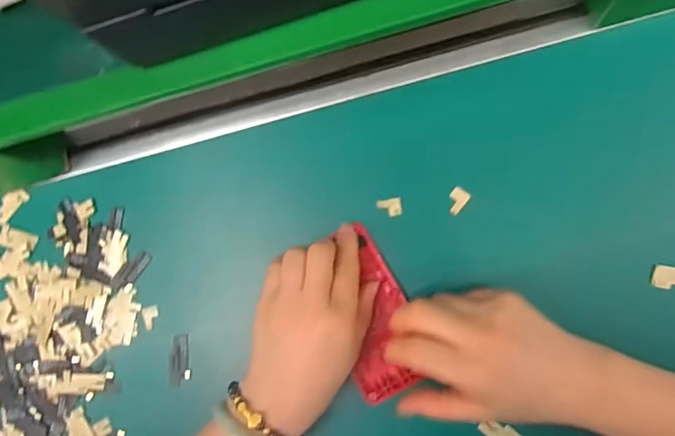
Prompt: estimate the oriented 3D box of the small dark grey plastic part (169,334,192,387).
[{"bbox_3d":[-0.126,0.114,0.409,0.017,0.005,0.040,-2,81,-4],"label":"small dark grey plastic part"}]

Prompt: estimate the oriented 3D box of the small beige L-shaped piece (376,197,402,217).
[{"bbox_3d":[0.040,-0.008,0.386,0.018,0.006,0.014,-9,85,8],"label":"small beige L-shaped piece"}]

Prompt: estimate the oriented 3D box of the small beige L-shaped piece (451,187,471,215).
[{"bbox_3d":[0.089,-0.013,0.381,0.012,0.005,0.020,37,92,9],"label":"small beige L-shaped piece"}]

